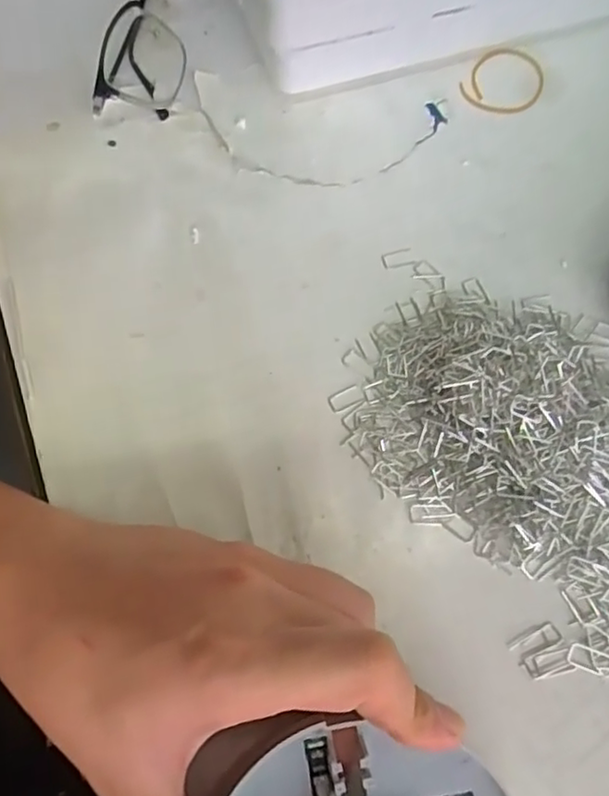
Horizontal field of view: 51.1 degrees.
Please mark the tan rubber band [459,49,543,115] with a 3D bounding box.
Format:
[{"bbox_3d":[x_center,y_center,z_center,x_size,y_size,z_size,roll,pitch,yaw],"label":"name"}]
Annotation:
[{"bbox_3d":[0.113,-0.177,0.357,0.041,0.005,0.048,34,72,12],"label":"tan rubber band"}]

